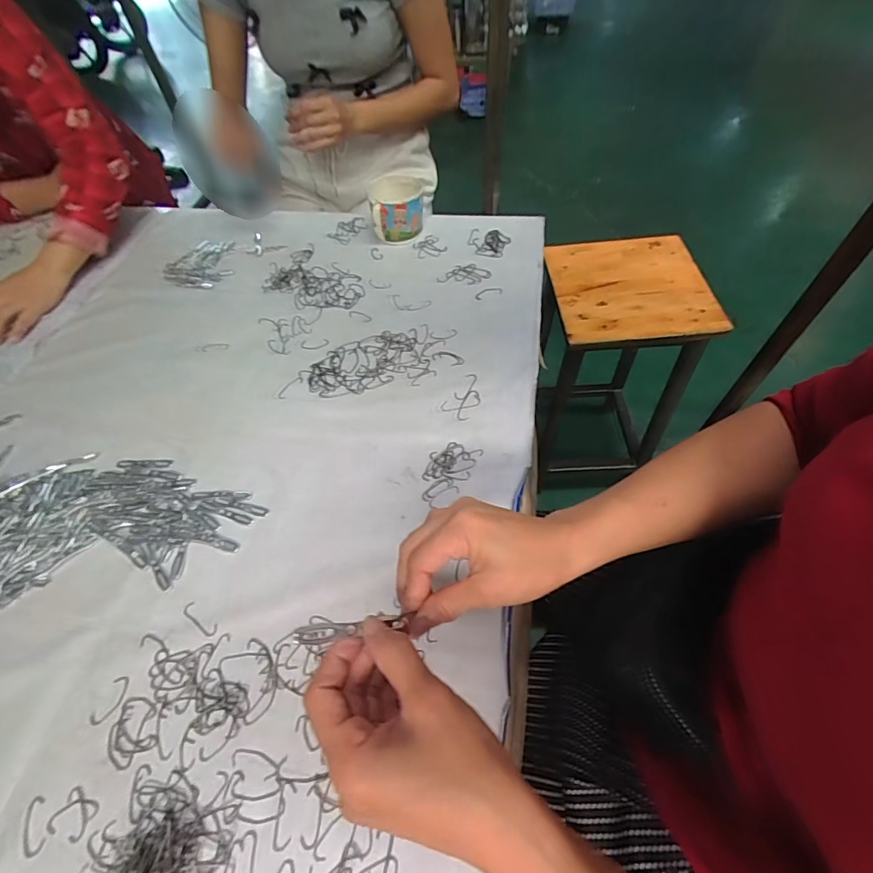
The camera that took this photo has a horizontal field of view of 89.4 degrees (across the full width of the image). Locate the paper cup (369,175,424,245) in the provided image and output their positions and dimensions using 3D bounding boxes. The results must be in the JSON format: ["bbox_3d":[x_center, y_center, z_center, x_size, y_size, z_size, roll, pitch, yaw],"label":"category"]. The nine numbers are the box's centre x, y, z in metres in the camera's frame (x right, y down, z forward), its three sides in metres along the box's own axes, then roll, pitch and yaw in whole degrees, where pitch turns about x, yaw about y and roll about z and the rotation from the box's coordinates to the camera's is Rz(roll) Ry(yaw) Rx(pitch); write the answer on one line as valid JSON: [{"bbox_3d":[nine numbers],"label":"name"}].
[{"bbox_3d":[-0.065,-0.378,0.735,0.089,0.069,0.092,-3,56,4],"label":"paper cup"}]

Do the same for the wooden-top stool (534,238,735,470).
[{"bbox_3d":[0.403,-0.166,1.095,0.318,0.507,0.303,-4,56,3],"label":"wooden-top stool"}]

